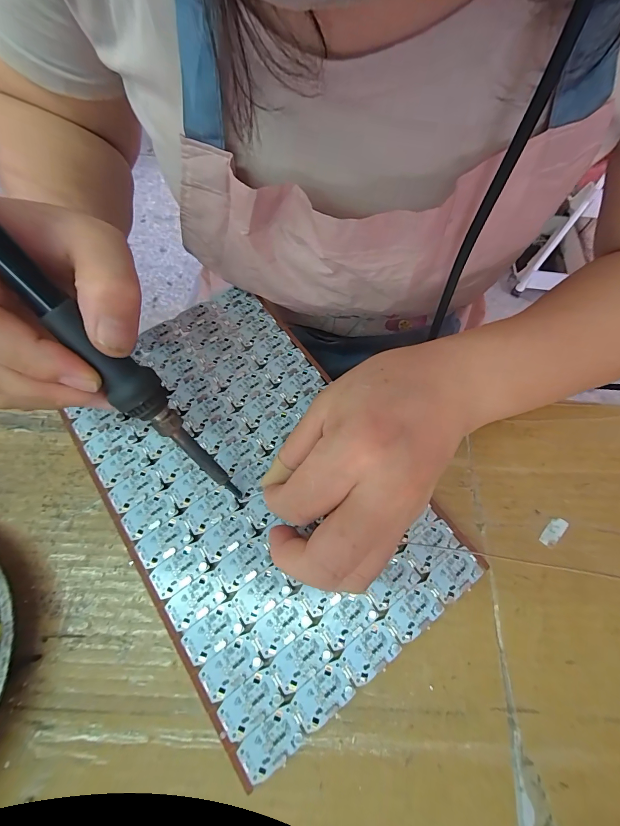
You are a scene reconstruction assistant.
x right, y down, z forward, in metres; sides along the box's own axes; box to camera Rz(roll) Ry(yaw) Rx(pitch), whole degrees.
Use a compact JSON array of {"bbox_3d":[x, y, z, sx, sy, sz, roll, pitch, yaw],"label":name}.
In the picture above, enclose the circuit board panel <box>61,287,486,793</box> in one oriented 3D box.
[{"bbox_3d":[-0.039,0.035,0.211,0.152,0.004,0.246,-33,71,-14],"label":"circuit board panel"}]

